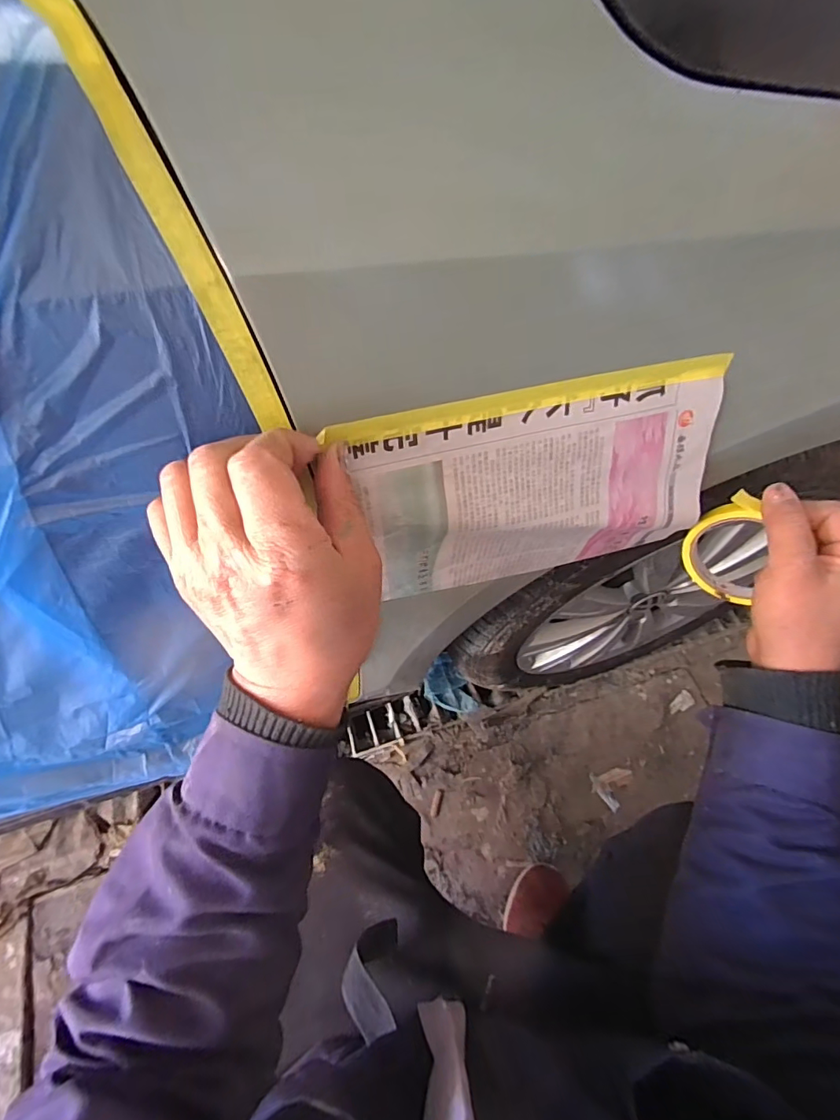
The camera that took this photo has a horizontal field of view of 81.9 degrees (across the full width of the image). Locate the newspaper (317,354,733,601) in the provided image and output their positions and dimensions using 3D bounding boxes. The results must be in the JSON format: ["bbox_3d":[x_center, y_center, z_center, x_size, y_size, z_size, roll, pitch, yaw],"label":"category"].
[{"bbox_3d":[0.085,-0.046,0.354,0.255,0.168,0.056,-11,59,-8],"label":"newspaper"}]

